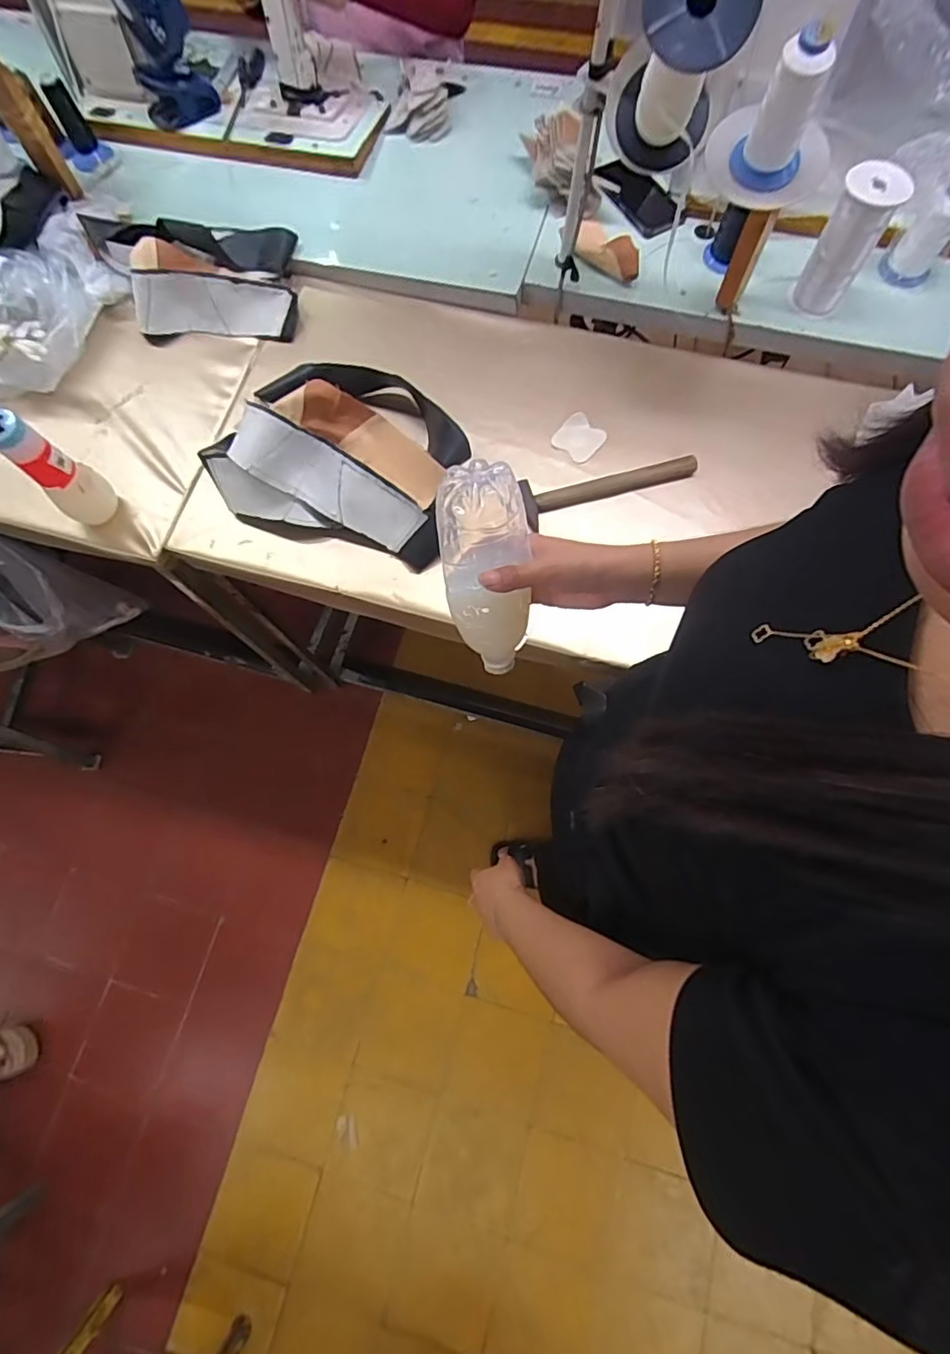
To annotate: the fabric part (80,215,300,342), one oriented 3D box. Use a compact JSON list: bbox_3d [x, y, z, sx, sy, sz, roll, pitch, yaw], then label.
[{"bbox_3d":[-0.443,-0.631,0.889,0.310,0.087,0.179,0,73,2],"label":"fabric part"}]

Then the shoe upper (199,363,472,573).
[{"bbox_3d":[-0.182,-0.330,0.771,0.335,0.125,0.267,15,74,6],"label":"shoe upper"}]

